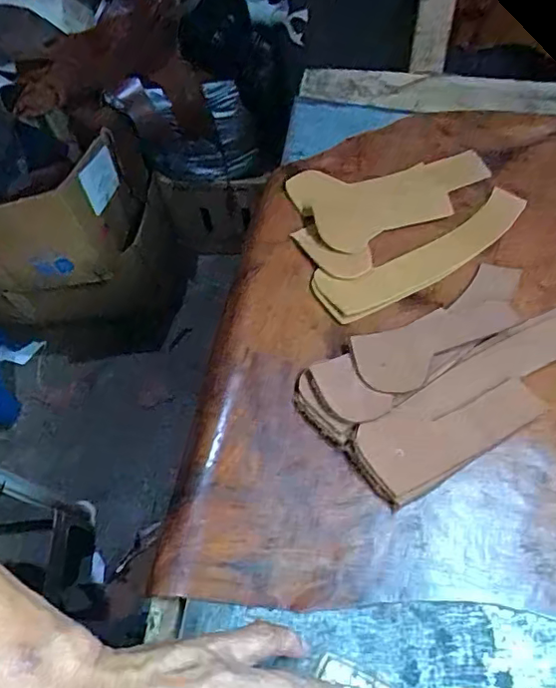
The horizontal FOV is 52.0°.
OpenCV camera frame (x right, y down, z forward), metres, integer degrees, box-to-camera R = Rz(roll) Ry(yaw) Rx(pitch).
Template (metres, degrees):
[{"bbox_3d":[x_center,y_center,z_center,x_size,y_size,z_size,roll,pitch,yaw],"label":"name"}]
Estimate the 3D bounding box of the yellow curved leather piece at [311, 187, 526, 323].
[{"bbox_3d":[0.130,-0.082,0.499,0.221,0.004,0.048,-27,67,-18],"label":"yellow curved leather piece"}]

